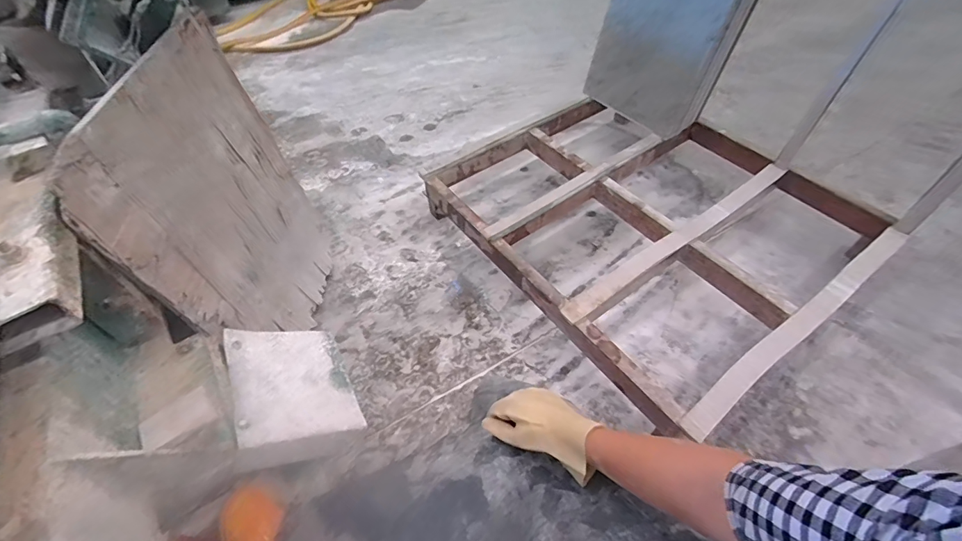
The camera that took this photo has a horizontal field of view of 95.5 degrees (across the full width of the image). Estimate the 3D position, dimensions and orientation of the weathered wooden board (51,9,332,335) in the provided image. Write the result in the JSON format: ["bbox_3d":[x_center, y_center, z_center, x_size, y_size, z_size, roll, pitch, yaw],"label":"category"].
[{"bbox_3d":[-0.554,-0.112,1.032,0.019,0.748,0.538,-2,54,6],"label":"weathered wooden board"}]

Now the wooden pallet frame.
[{"bbox_3d":[0.536,-0.217,1.401,1.070,0.127,1.114,-31,57,-21],"label":"wooden pallet frame"}]

